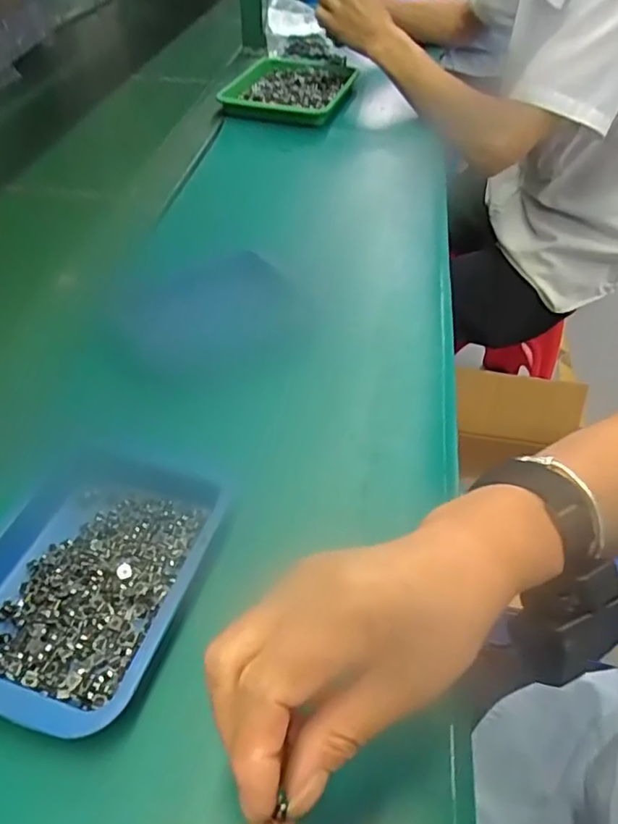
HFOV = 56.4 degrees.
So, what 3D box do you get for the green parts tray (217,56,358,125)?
[{"bbox_3d":[-0.022,-0.502,0.887,0.180,0.029,0.267,7,46,5],"label":"green parts tray"}]

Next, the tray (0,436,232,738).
[{"bbox_3d":[-0.125,0.080,0.319,0.128,0.023,0.163,16,47,14],"label":"tray"}]

